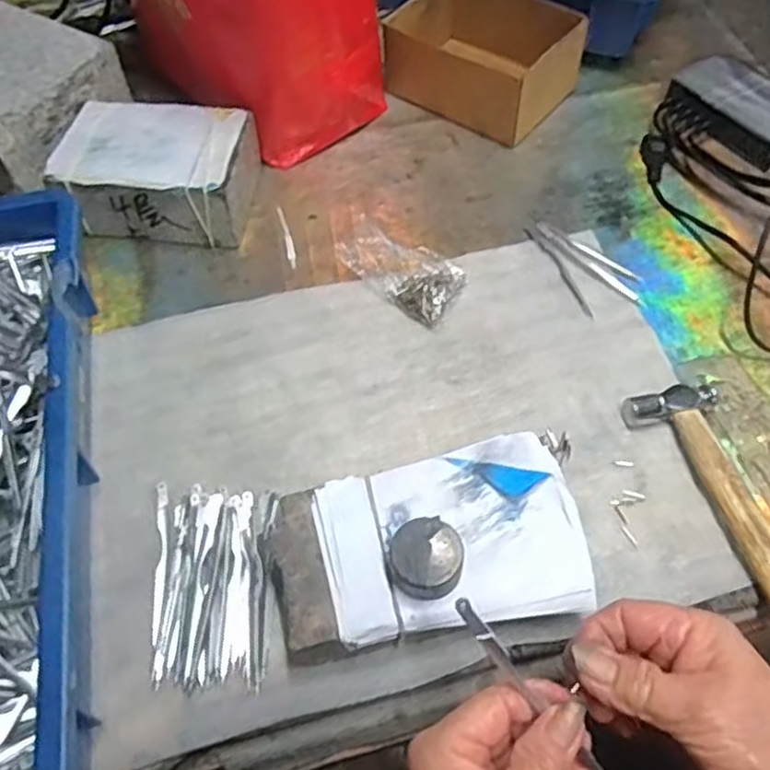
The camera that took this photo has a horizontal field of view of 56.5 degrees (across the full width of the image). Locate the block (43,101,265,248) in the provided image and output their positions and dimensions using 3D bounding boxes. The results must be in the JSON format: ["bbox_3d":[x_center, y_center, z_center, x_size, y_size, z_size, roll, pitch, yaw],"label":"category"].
[{"bbox_3d":[-0.186,-0.174,0.598,0.145,0.068,0.100,2,56,3],"label":"block"}]

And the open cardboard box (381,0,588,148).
[{"bbox_3d":[0.090,-0.304,0.669,0.159,0.079,0.110,28,61,19],"label":"open cardboard box"}]

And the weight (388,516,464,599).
[{"bbox_3d":[0.021,0.091,0.376,0.038,0.020,0.036,-1,55,1],"label":"weight"}]

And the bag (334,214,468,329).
[{"bbox_3d":[0.015,-0.095,0.548,0.093,0.040,0.058,33,63,22],"label":"bag"}]

